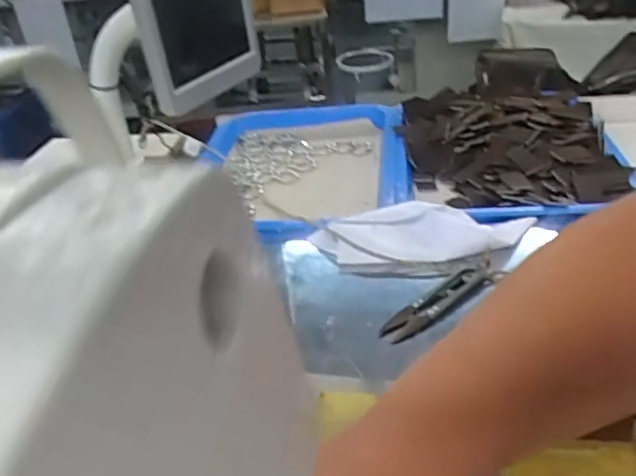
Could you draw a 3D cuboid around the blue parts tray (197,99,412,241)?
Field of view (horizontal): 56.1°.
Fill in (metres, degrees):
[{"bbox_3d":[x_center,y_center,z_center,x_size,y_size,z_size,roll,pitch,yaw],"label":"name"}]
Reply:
[{"bbox_3d":[-0.019,-0.071,0.667,0.235,0.048,0.291,-3,33,5],"label":"blue parts tray"}]

